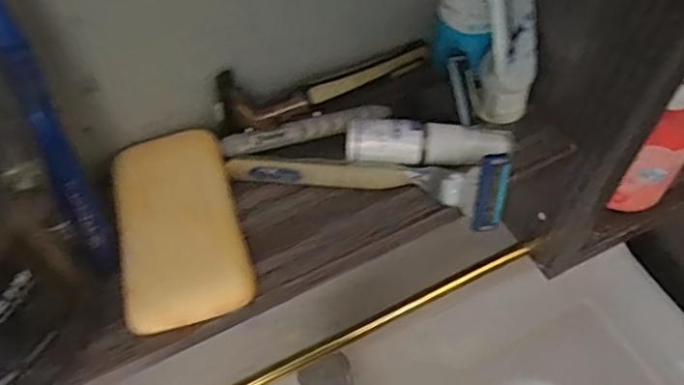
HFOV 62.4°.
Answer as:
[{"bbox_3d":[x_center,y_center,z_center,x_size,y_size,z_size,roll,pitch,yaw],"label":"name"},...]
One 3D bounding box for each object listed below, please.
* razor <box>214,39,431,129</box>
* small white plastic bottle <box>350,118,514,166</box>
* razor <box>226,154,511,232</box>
[{"bbox_3d":[-0.004,-0.060,0.293,0.117,0.029,0.023,-24,57,-16],"label":"razor"},{"bbox_3d":[0.042,-0.025,0.271,0.078,0.016,0.016,-2,54,-1],"label":"small white plastic bottle"},{"bbox_3d":[0.012,-0.010,0.267,0.129,0.032,0.018,10,55,7],"label":"razor"}]

